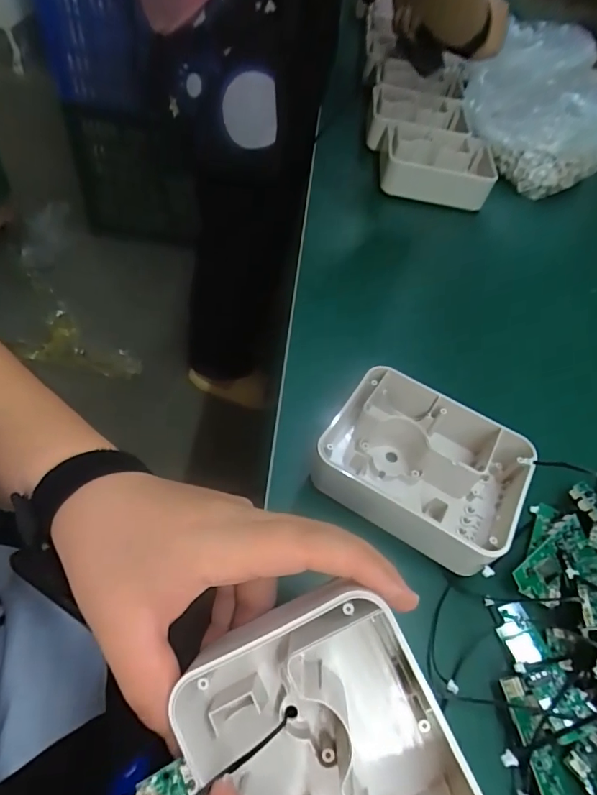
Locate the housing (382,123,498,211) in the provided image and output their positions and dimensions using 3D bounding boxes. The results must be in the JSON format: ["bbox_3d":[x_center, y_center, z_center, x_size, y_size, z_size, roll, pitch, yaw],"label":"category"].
[{"bbox_3d":[0.164,-0.280,0.563,0.124,0.049,0.099,11,54,-3],"label":"housing"}]

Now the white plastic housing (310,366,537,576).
[{"bbox_3d":[0.083,0.047,0.320,0.135,0.040,0.102,26,57,13],"label":"white plastic housing"}]

